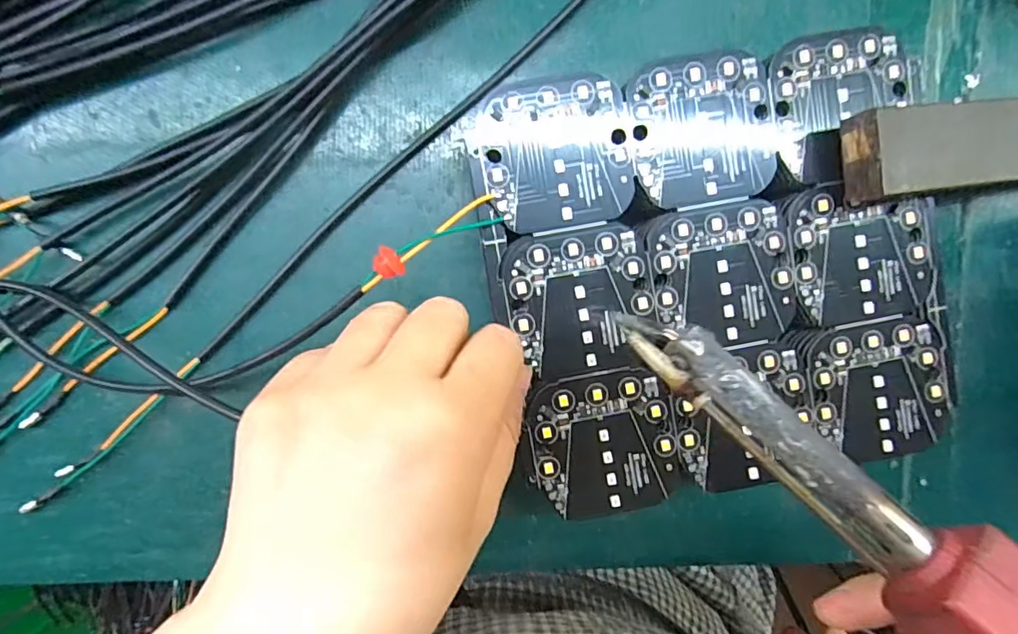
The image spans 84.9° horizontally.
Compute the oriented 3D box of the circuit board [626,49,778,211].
[{"bbox_3d":[0.071,-0.068,0.201,0.052,0.004,0.053,-11,97,-3],"label":"circuit board"}]

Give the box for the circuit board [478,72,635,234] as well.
[{"bbox_3d":[0.018,-0.059,0.200,0.053,0.004,0.052,-10,97,-3],"label":"circuit board"}]

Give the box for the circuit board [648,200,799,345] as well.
[{"bbox_3d":[0.080,-0.014,0.206,0.053,0.004,0.051,-10,97,-3],"label":"circuit board"}]

